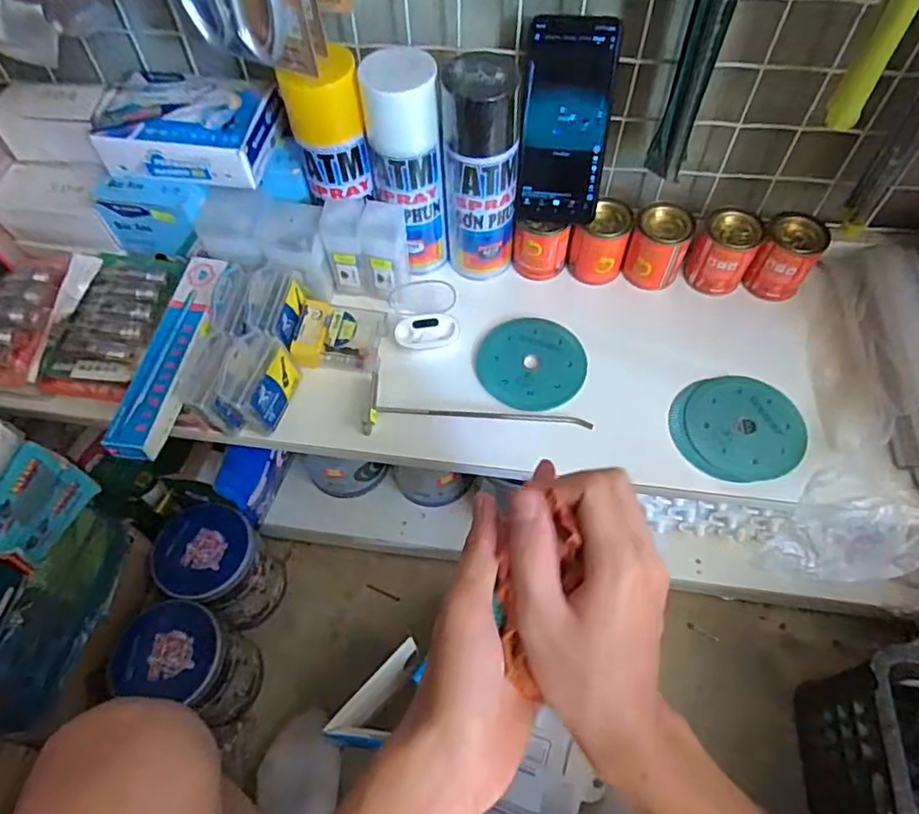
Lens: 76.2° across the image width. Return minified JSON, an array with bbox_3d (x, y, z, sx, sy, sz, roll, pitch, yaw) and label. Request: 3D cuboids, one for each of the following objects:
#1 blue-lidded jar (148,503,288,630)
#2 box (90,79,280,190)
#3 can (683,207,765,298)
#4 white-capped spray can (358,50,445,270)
[{"bbox_3d":[-0.292,0.205,0.742,0.108,0.155,0.106,-1,57,1],"label":"blue-lidded jar"},{"bbox_3d":[-0.248,-0.254,0.536,0.156,0.046,0.099,10,58,7],"label":"box"},{"bbox_3d":[0.259,-0.153,0.577,0.054,0.074,0.045,22,60,15],"label":"can"},{"bbox_3d":[-0.048,-0.212,0.540,0.064,0.198,0.056,-10,57,-5],"label":"white-capped spray can"}]

